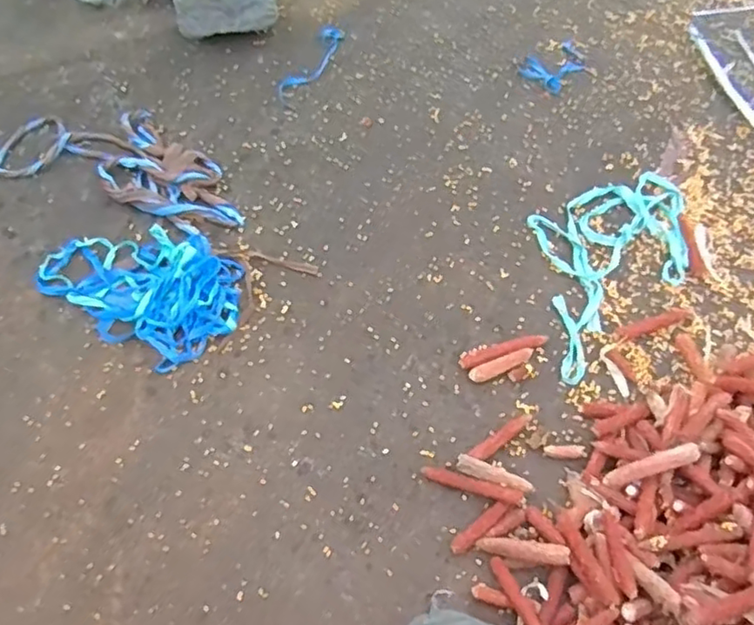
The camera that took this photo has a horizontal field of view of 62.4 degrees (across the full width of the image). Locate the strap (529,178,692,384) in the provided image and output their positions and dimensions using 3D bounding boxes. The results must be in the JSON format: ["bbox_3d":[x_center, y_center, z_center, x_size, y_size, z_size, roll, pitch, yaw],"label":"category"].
[{"bbox_3d":[0.564,-0.149,1.570,0.643,0.018,0.356,-37,68,-21],"label":"strap"}]

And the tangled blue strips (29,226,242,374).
[{"bbox_3d":[-0.549,-0.088,1.473,0.493,0.075,0.330,35,66,15],"label":"tangled blue strips"}]

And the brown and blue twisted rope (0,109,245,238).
[{"bbox_3d":[-0.661,-0.419,1.678,0.705,0.032,0.315,19,63,8],"label":"brown and blue twisted rope"}]

